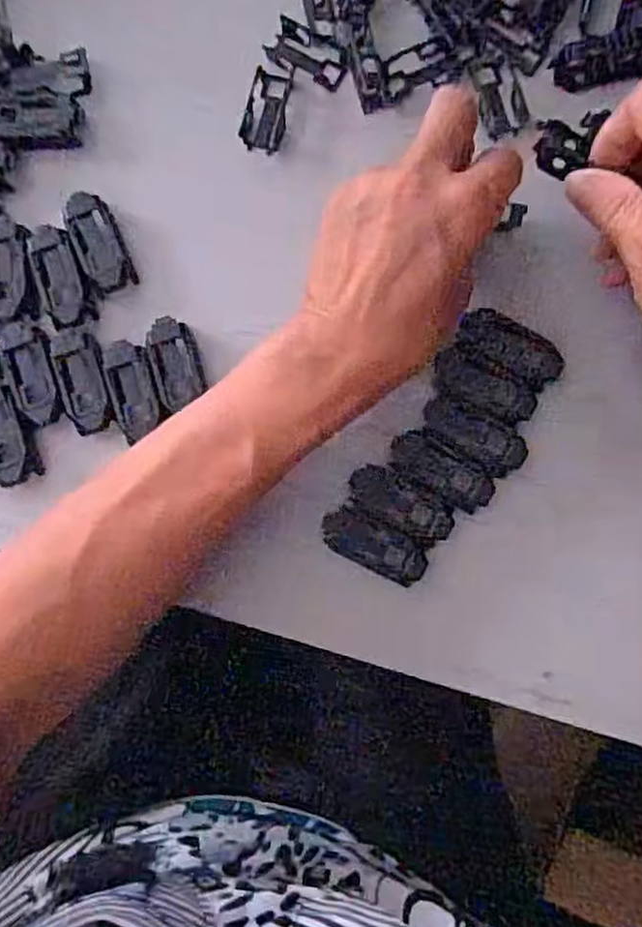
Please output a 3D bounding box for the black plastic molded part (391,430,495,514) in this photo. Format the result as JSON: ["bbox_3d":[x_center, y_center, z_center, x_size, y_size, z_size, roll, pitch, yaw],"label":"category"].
[{"bbox_3d":[0.057,0.004,0.330,0.050,0.025,0.021,34,88,5],"label":"black plastic molded part"}]

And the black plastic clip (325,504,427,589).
[{"bbox_3d":[0.025,0.038,0.322,0.050,0.012,0.021,26,87,4],"label":"black plastic clip"}]

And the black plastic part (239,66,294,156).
[{"bbox_3d":[-0.027,-0.176,0.343,0.020,0.007,0.040,12,86,4],"label":"black plastic part"}]

